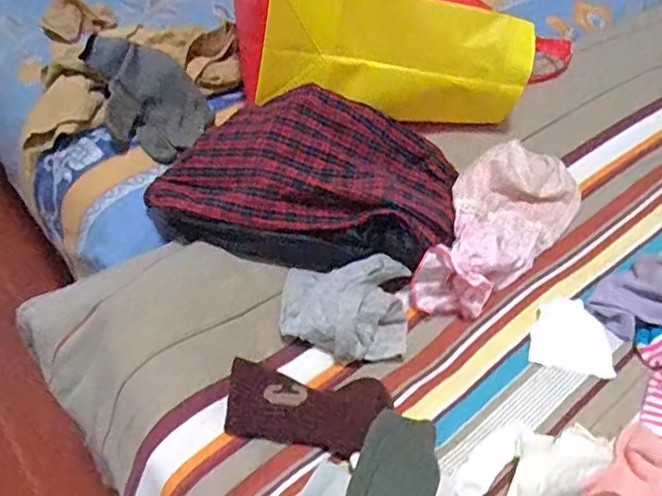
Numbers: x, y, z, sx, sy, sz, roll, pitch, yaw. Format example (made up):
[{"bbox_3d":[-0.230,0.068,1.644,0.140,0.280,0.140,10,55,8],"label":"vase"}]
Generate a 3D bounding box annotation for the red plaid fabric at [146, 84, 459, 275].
[{"bbox_3d":[-0.026,-0.069,0.582,0.305,0.092,0.152,7,51,-1],"label":"red plaid fabric"}]

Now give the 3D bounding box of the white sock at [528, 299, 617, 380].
[{"bbox_3d":[0.225,0.082,0.554,0.072,0.008,0.073,12,52,7],"label":"white sock"}]

